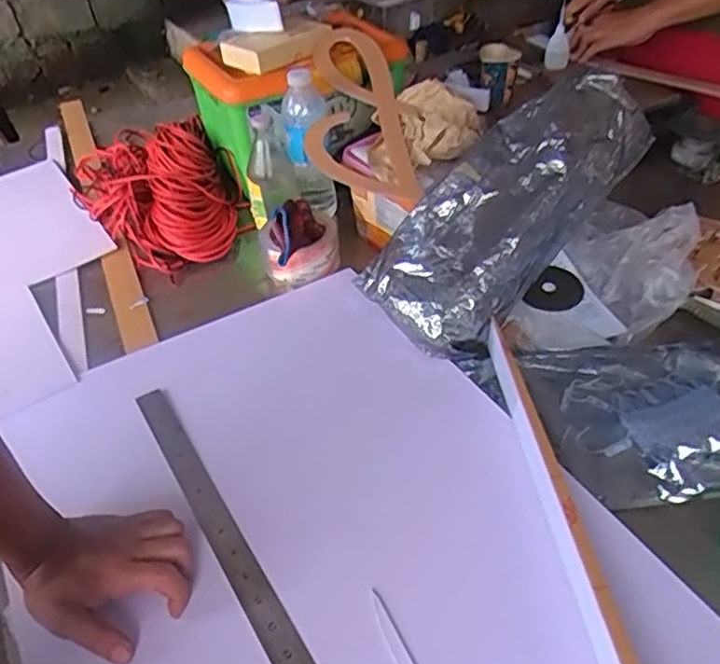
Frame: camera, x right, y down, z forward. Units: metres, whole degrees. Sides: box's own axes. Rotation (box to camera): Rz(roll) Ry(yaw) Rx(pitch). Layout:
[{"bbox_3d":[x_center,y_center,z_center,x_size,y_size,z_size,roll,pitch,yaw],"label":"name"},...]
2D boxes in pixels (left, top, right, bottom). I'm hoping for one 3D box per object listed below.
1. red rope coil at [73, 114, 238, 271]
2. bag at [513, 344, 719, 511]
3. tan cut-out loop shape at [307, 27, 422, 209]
[{"bbox_3d":[-0.314,-0.229,0.995,0.205,0.085,0.366,-21,45,-19],"label":"red rope coil"},{"bbox_3d":[0.268,0.076,0.630,0.227,0.051,0.181,6,43,10],"label":"bag"},{"bbox_3d":[-0.013,-0.289,0.872,0.125,0.022,0.336,-14,58,7],"label":"tan cut-out loop shape"}]

